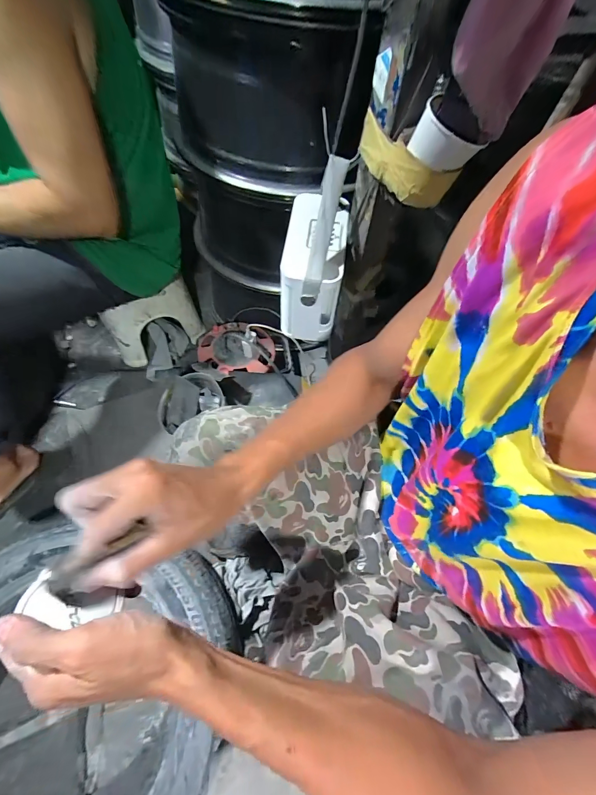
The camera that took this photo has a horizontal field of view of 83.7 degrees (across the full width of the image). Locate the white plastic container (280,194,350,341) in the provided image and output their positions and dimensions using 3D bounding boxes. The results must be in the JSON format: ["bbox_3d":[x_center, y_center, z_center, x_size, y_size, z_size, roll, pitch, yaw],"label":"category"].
[{"bbox_3d":[0.029,-0.231,0.613,0.101,0.158,0.206,10,59,2],"label":"white plastic container"}]

